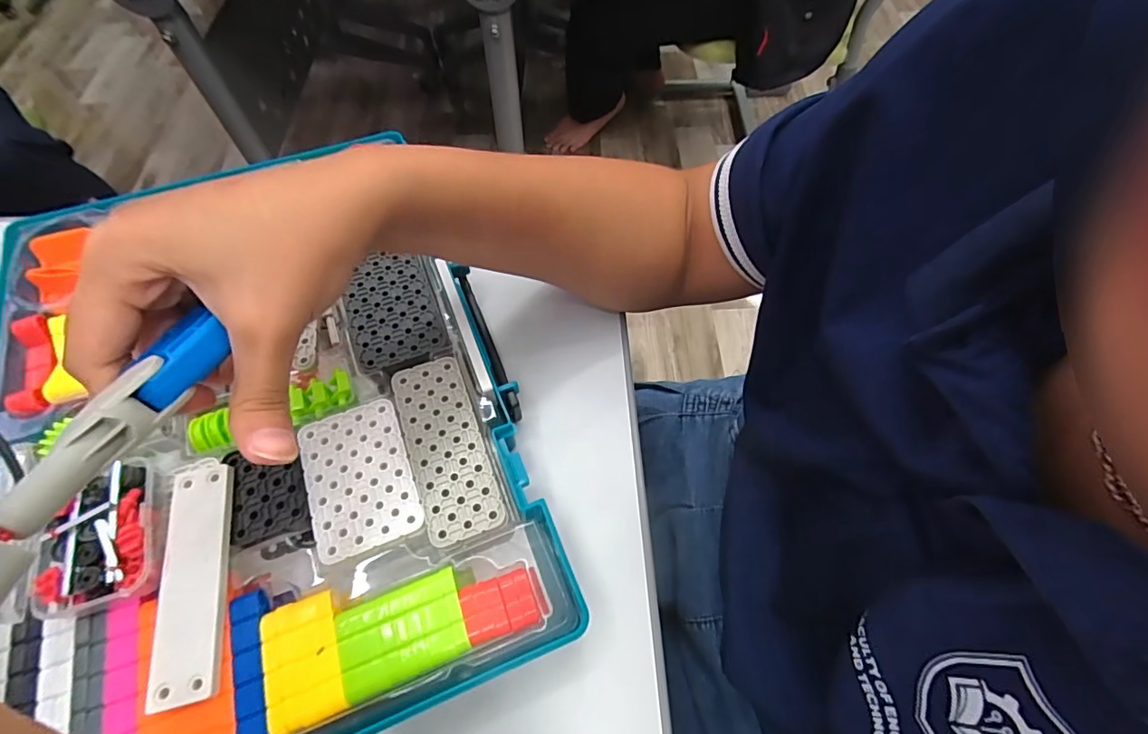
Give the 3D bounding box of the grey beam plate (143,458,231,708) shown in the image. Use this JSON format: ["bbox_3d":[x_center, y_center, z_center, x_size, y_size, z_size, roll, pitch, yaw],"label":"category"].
[{"bbox_3d":[-0.172,0.093,0.230,0.028,0.006,0.103,-11,62,-5],"label":"grey beam plate"}]

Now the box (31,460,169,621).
[{"bbox_3d":[-0.213,0.073,0.231,0.041,0.023,0.068,-14,63,-7],"label":"box"}]

